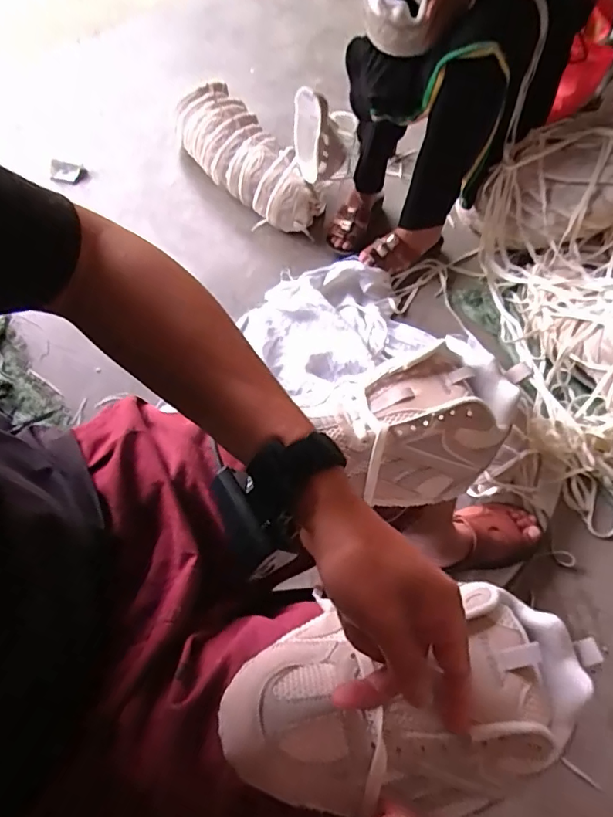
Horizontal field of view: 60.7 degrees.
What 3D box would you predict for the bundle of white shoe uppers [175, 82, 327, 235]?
[{"bbox_3d":[-0.127,-0.567,1.198,0.152,0.146,0.392,-40,81,-20],"label":"bundle of white shoe uppers"}]

